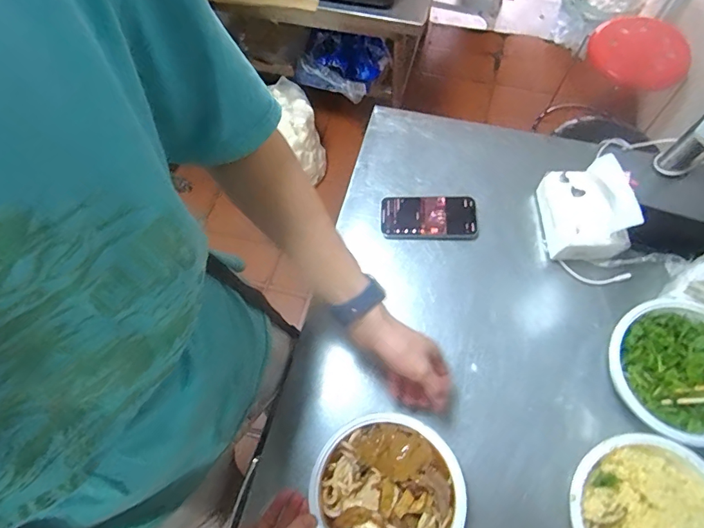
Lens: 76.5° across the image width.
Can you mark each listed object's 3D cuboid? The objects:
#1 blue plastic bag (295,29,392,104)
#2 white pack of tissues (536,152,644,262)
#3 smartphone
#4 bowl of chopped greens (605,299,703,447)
[{"bbox_3d":[-0.030,-0.676,1.534,0.304,0.161,0.161,11,68,7],"label":"blue plastic bag"},{"bbox_3d":[0.323,-0.077,0.625,0.087,0.100,0.124,-7,67,-1],"label":"white pack of tissues"},{"bbox_3d":[0.116,-0.069,0.679,0.144,0.012,0.072,4,67,4],"label":"smartphone"},{"bbox_3d":[0.404,0.132,0.547,0.155,0.051,0.162,-1,67,2],"label":"bowl of chopped greens"}]

